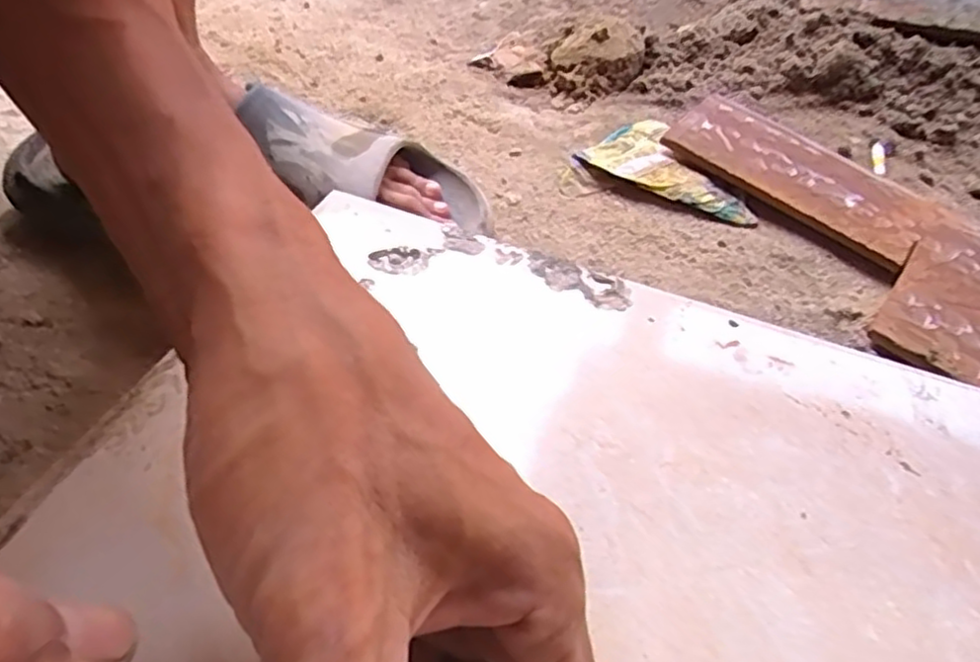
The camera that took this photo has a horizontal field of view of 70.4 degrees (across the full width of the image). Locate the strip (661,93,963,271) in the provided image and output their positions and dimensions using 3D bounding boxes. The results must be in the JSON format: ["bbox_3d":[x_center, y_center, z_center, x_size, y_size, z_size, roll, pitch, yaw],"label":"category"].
[{"bbox_3d":[0.232,-0.118,0.517,0.195,0.011,0.102,36,53,19],"label":"strip"}]

